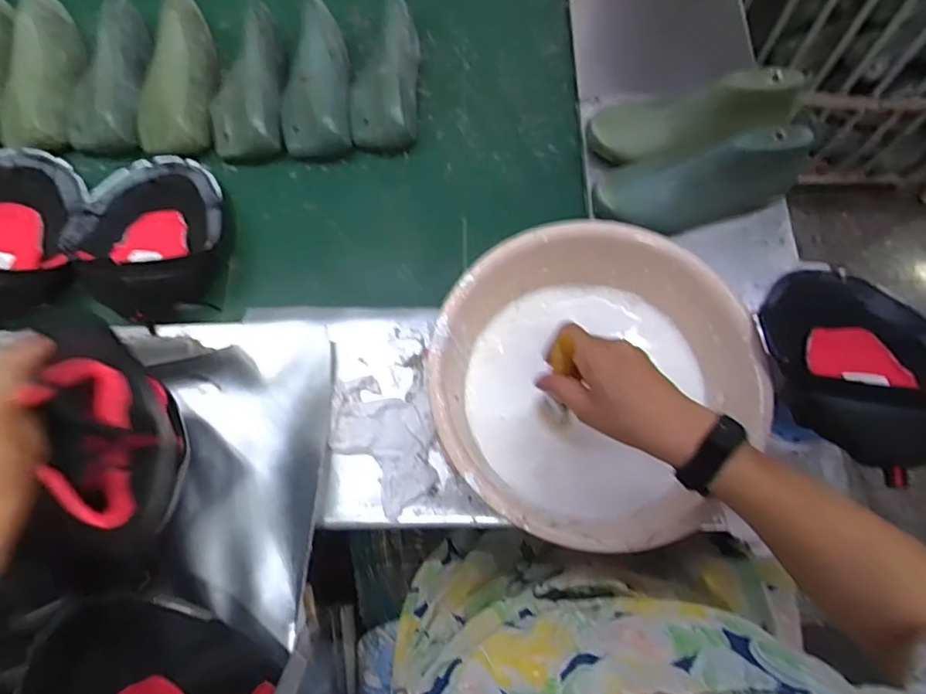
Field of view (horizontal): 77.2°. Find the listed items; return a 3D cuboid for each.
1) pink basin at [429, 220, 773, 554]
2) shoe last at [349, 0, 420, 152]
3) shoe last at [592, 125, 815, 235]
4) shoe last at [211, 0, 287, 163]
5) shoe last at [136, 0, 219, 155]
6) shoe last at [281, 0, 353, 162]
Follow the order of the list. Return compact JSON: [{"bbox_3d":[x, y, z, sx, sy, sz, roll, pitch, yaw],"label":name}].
[{"bbox_3d":[0.118,0.033,0.583,0.281,0.104,0.295,0,73,2],"label":"pink basin"},{"bbox_3d":[-0.110,-0.387,0.813,0.096,0.080,0.231,0,73,2],"label":"shoe last"},{"bbox_3d":[0.275,-0.196,0.684,0.237,0.092,0.082,-11,73,-2],"label":"shoe last"},{"bbox_3d":[-0.306,-0.378,0.821,0.097,0.078,0.231,-5,73,0],"label":"shoe last"},{"bbox_3d":[-0.407,-0.384,0.817,0.101,0.069,0.241,-5,73,0],"label":"shoe last"},{"bbox_3d":[-0.210,-0.373,0.821,0.098,0.084,0.218,-7,73,0],"label":"shoe last"}]

